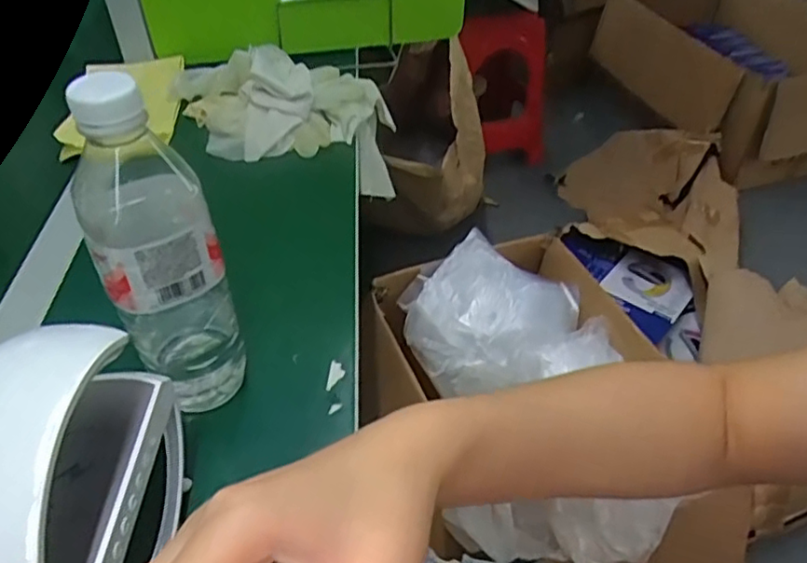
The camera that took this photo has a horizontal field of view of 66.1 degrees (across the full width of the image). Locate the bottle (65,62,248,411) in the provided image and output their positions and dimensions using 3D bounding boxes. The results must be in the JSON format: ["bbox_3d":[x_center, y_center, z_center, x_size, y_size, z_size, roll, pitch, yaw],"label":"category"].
[{"bbox_3d":[-0.142,-0.010,0.367,0.069,0.225,0.062,-19,46,-18],"label":"bottle"}]

